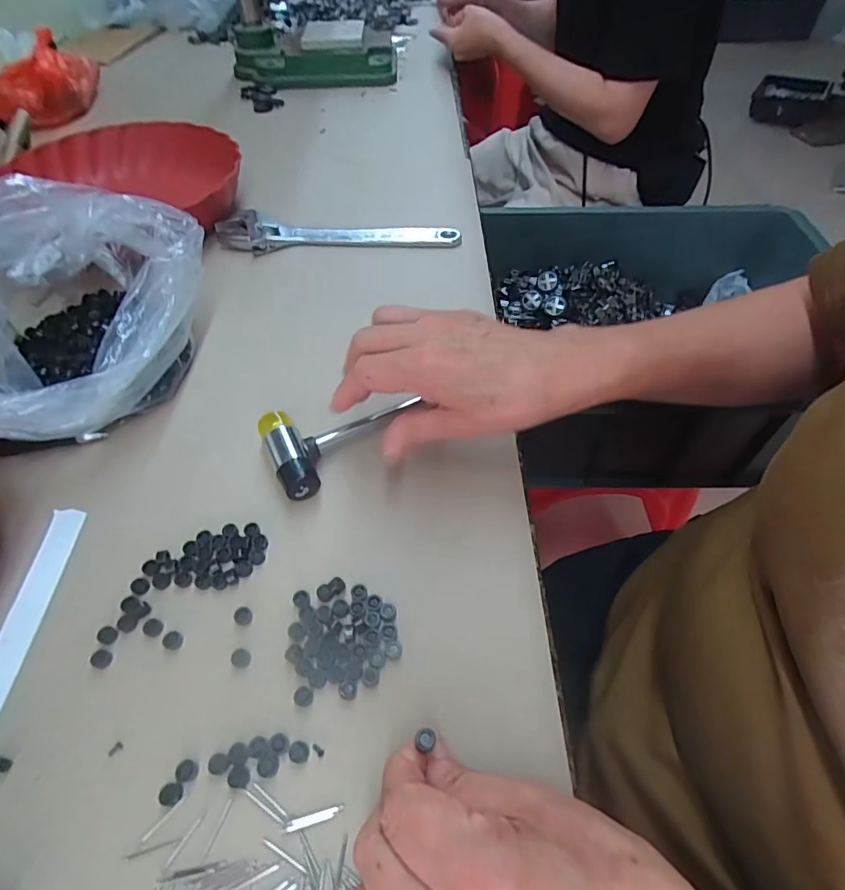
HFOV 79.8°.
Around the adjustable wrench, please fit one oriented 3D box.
[{"bbox_3d":[-0.084,-0.215,0.509,0.237,0.015,0.049,-1,53,-1],"label":"adjustable wrench"}]

